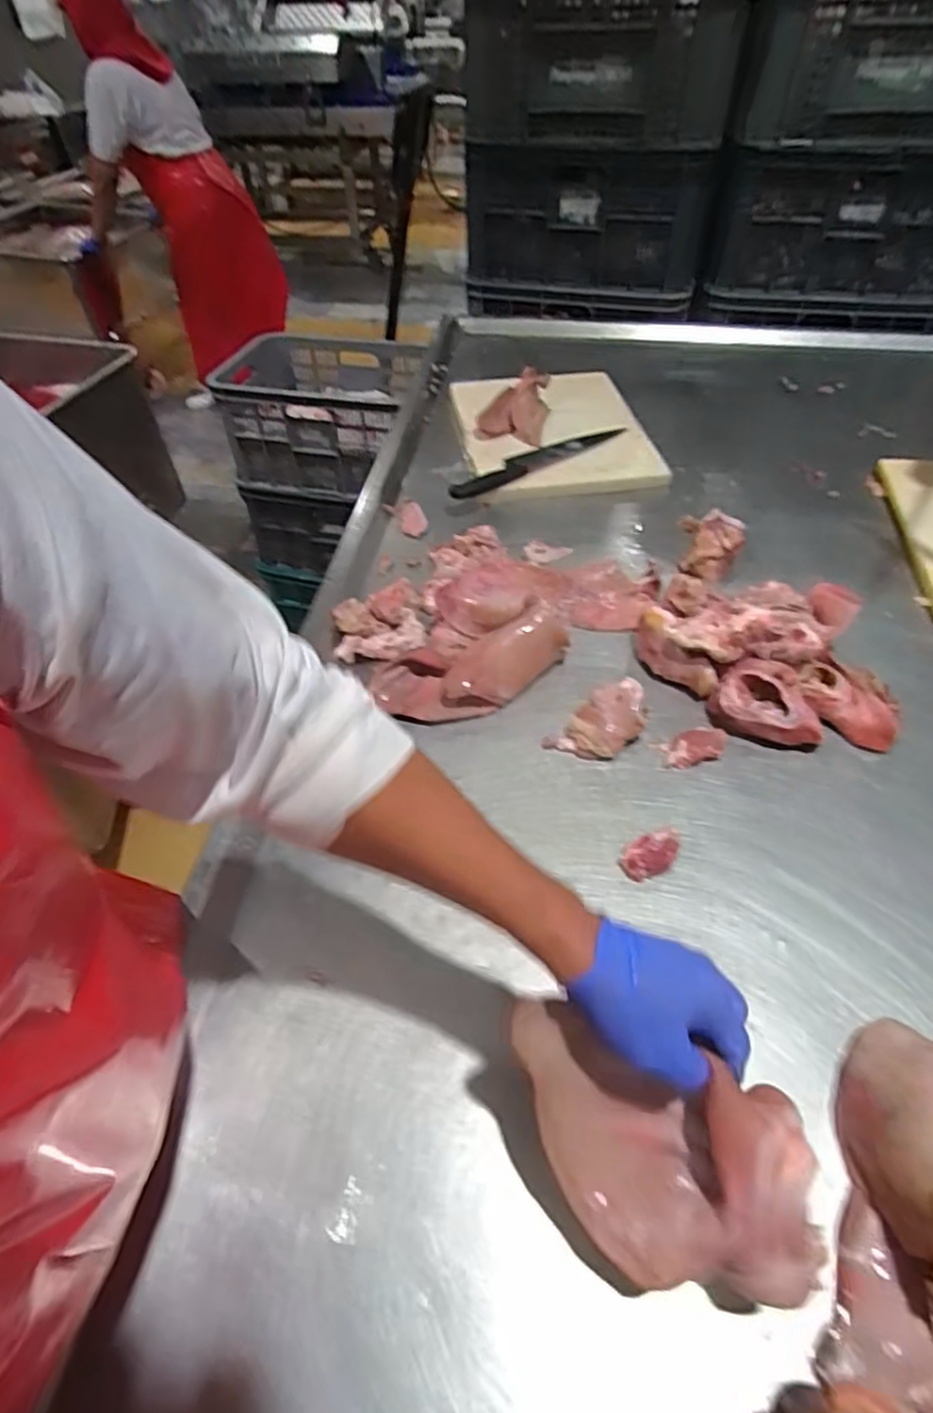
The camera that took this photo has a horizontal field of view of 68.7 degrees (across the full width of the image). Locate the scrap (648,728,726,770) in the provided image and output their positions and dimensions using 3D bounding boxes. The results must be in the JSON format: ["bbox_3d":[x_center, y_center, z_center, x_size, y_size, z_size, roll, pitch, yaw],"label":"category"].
[{"bbox_3d":[0.247,0.043,0.741,0.076,0.010,0.038,-14,48,-11],"label":"scrap"}]

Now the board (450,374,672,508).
[{"bbox_3d":[0.144,-0.477,1.173,0.305,0.046,0.373,-8,49,-4],"label":"board"}]

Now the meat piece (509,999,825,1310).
[{"bbox_3d":[0.130,0.271,0.442,0.154,0.060,0.202,-20,86,12],"label":"meat piece"}]

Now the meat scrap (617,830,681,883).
[{"bbox_3d":[0.179,0.144,0.655,0.061,0.025,0.032,-16,49,-13],"label":"meat scrap"}]

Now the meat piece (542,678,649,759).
[{"bbox_3d":[0.149,0.016,0.750,0.115,0.046,0.075,-29,53,-23],"label":"meat piece"}]

